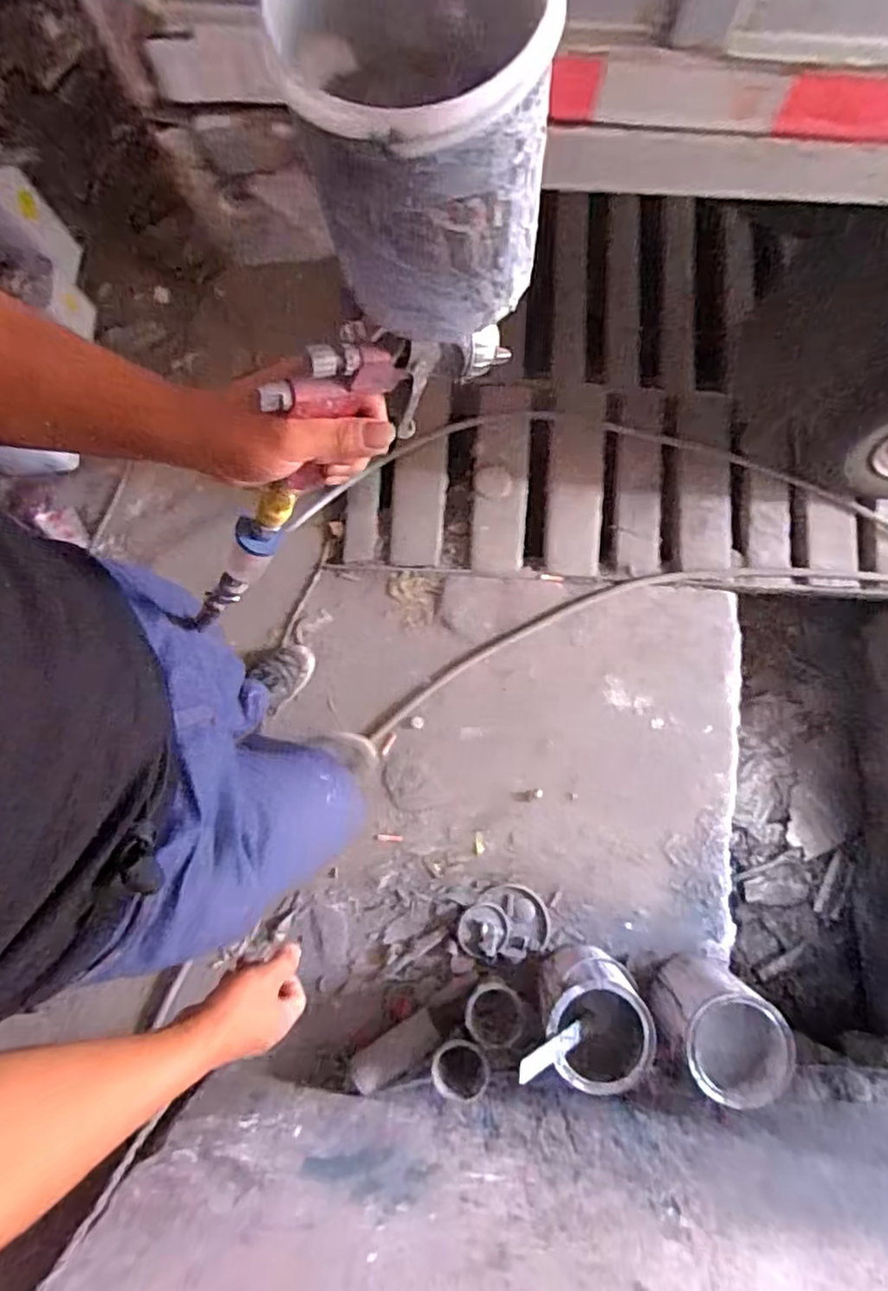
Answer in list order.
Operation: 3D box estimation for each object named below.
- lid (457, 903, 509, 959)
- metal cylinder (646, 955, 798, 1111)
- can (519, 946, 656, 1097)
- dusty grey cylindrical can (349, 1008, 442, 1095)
[{"bbox_3d":[0.073,0.534,1.201,0.091,0.016,0.092,0,80,-1],"label":"lid"},{"bbox_3d":[0.457,0.638,1.070,0.153,0.177,0.173,-40,82,-6],"label":"metal cylinder"},{"bbox_3d":[0.231,0.609,1.068,0.173,0.250,0.173,0,80,-1],"label":"can"},{"bbox_3d":[-0.085,0.718,1.136,0.164,0.045,0.064,-30,82,-6],"label":"dusty grey cylindrical can"}]

